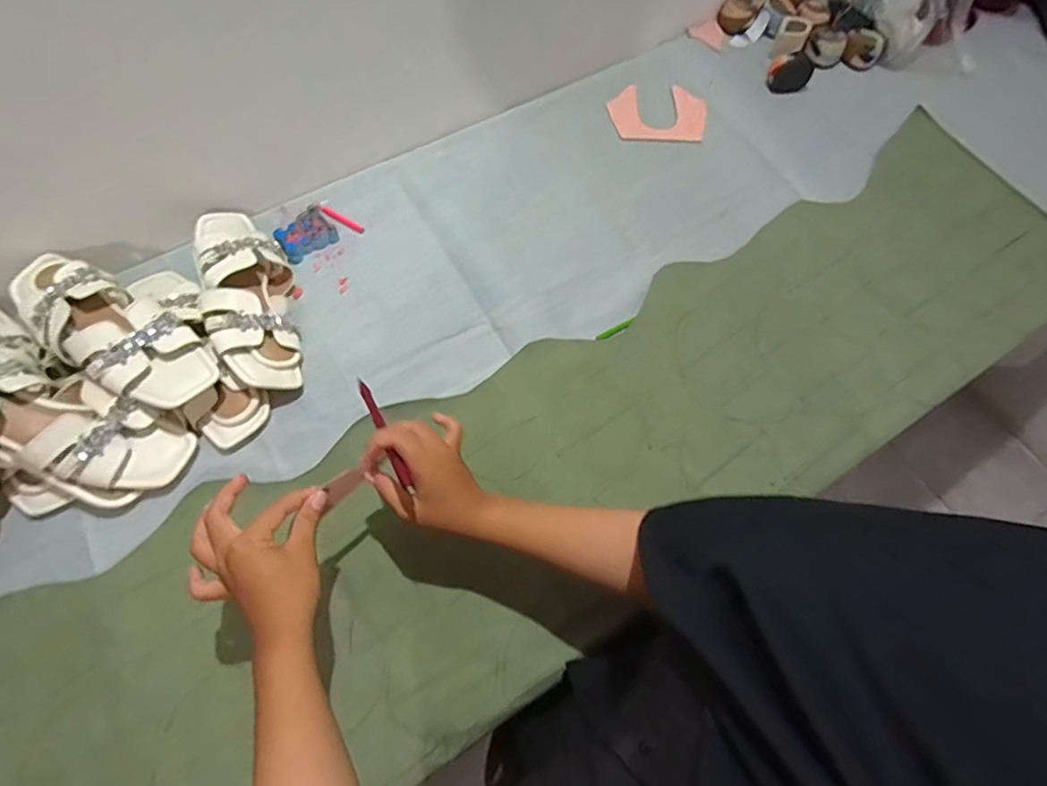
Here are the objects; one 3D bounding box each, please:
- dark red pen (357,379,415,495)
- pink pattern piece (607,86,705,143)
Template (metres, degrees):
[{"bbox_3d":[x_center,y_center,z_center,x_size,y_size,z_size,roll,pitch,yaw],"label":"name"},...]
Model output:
[{"bbox_3d":[-0.125,0.031,0.489,0.009,0.010,0.128,-27,53,-13],"label":"dark red pen"},{"bbox_3d":[0.204,-0.427,0.843,0.141,0.010,0.100,3,74,6],"label":"pink pattern piece"}]

